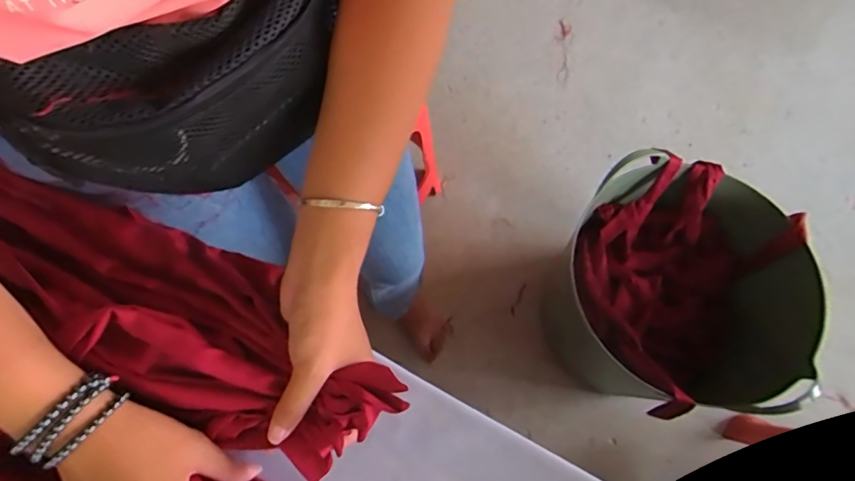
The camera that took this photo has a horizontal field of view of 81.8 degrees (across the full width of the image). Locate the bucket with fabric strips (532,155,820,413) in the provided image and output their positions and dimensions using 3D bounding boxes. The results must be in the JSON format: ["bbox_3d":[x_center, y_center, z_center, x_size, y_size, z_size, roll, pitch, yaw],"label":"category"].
[{"bbox_3d":[0.427,0.109,0.939,0.338,0.363,0.423,9,70,1],"label":"bucket with fabric strips"}]

